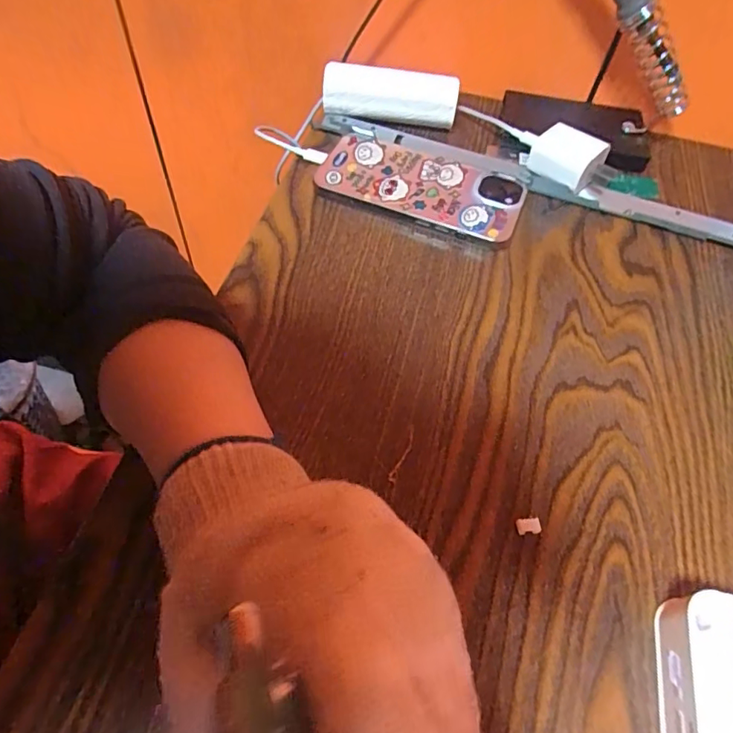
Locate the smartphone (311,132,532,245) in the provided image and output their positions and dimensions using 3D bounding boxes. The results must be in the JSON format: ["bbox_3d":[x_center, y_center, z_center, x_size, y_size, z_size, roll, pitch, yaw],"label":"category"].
[{"bbox_3d":[0.038,-0.126,0.371,0.141,0.014,0.062,16,58,6],"label":"smartphone"}]

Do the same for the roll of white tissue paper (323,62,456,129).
[{"bbox_3d":[0.019,-0.213,0.415,0.103,0.037,0.026,6,57,0],"label":"roll of white tissue paper"}]

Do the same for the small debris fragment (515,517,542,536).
[{"bbox_3d":[0.077,0.076,0.251,0.011,0.004,0.007,-4,58,-7],"label":"small debris fragment"}]

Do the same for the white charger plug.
[{"bbox_3d":[0.149,-0.147,0.383,0.056,0.033,0.042,32,61,15],"label":"white charger plug"}]

